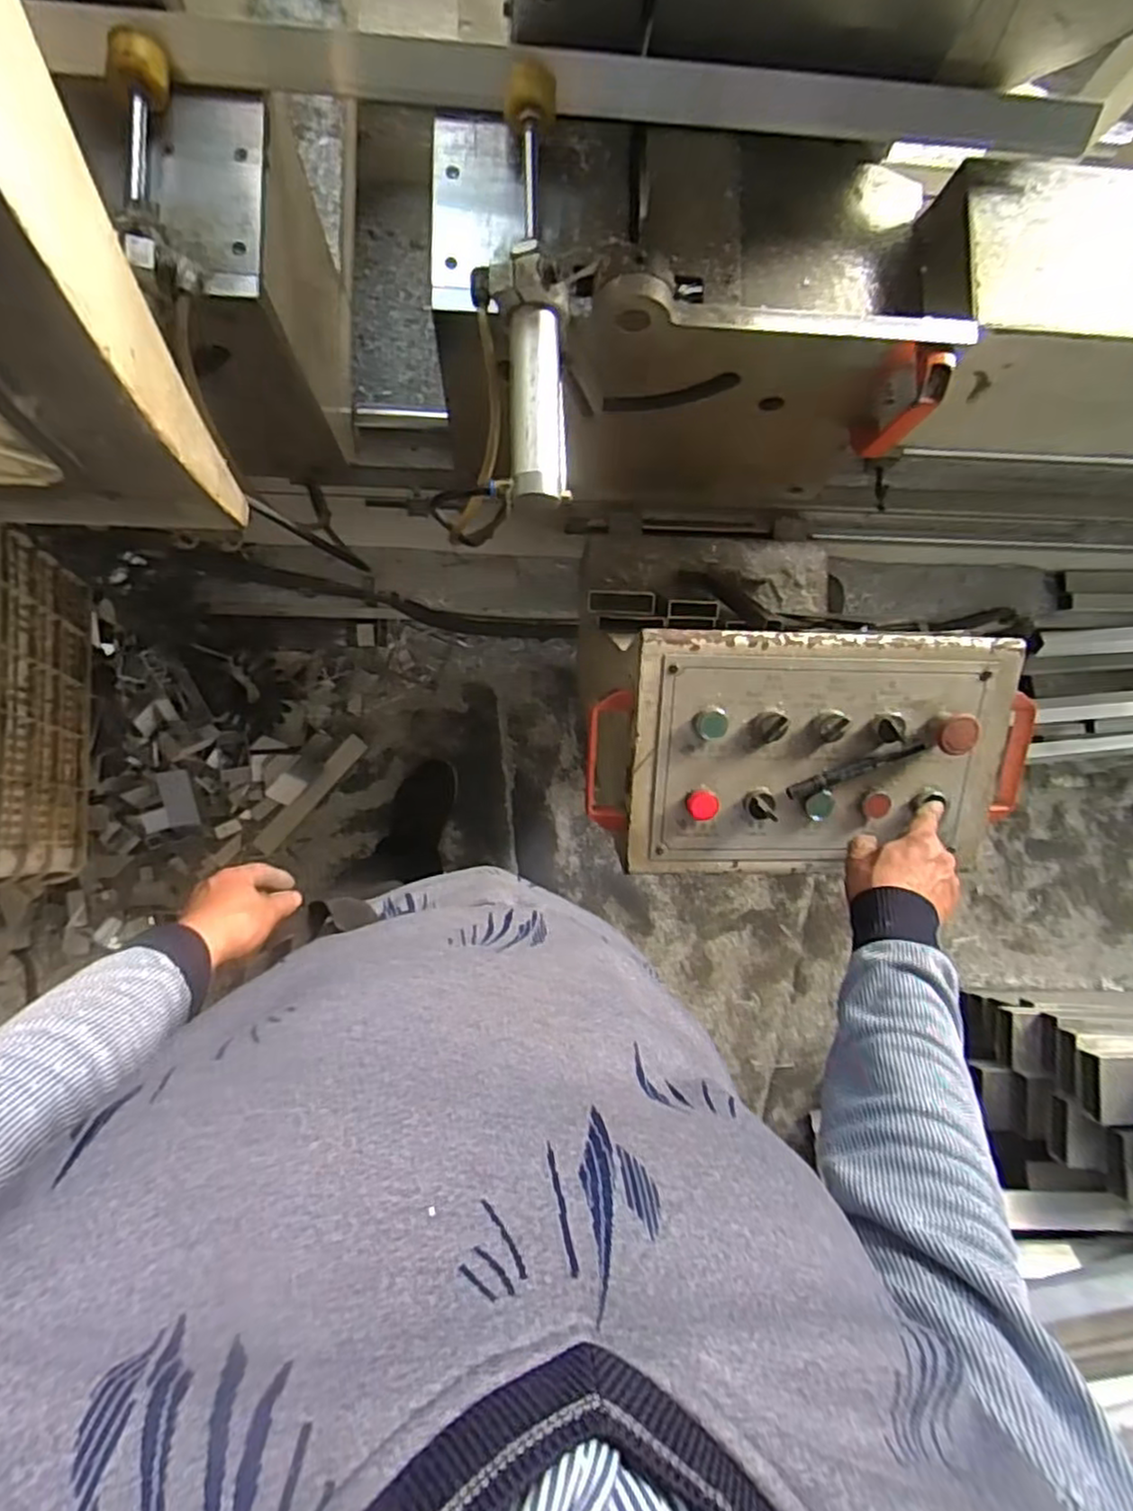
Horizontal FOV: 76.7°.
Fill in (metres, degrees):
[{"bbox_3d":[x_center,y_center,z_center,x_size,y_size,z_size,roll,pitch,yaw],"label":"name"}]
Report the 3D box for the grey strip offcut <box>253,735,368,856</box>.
[{"bbox_3d":[-0.477,0.071,1.338,0.039,0.028,0.266,40,83,-2],"label":"grey strip offcut"}]

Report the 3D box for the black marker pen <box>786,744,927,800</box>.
[{"bbox_3d":[0.265,0.014,0.659,0.127,0.017,0.015,-21,88,6],"label":"black marker pen"}]

